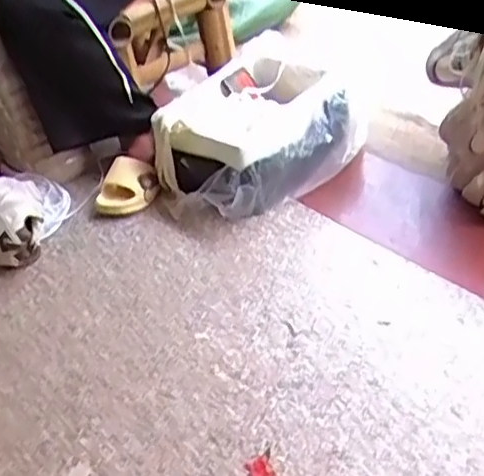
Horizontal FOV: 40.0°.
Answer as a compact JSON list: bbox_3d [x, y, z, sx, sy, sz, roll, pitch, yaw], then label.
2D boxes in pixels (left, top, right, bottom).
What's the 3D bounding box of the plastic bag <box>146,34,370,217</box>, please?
[{"bbox_3d":[0.003,-0.226,1.410,0.399,0.223,0.354,-37,44,-27],"label":"plastic bag"}]

